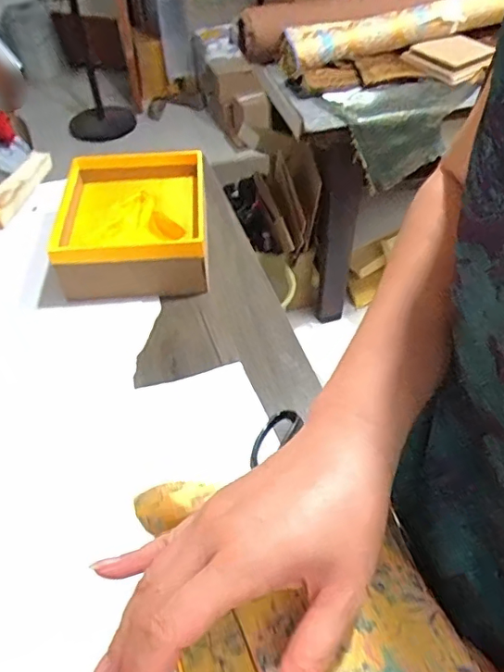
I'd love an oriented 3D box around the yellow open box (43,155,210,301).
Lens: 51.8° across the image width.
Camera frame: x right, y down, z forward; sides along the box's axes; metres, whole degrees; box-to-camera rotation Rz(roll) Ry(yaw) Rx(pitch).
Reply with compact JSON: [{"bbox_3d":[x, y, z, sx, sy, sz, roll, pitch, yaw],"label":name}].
[{"bbox_3d":[-0.177,-0.181,0.796,0.240,0.094,0.258,-9,47,-7],"label":"yellow open box"}]

